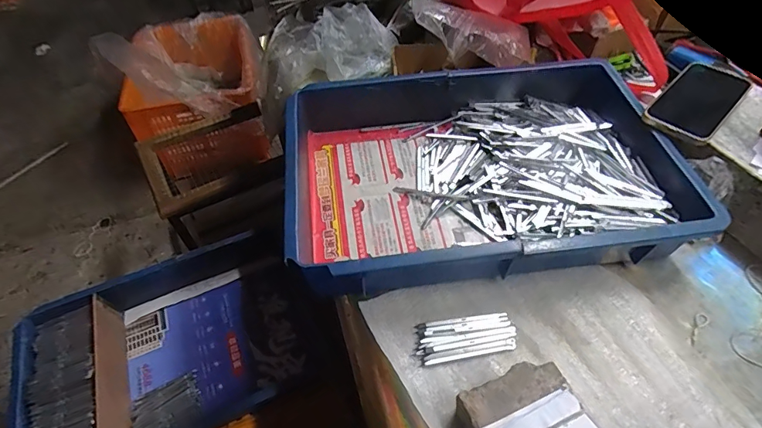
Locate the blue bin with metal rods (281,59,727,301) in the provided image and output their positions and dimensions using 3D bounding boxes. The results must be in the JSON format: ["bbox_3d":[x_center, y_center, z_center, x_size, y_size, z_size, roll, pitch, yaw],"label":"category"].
[{"bbox_3d":[0.111,-0.052,0.518,0.429,0.084,0.283,-6,51,-3],"label":"blue bin with metal rods"}]

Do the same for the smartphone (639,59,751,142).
[{"bbox_3d":[0.383,-0.139,0.519,0.151,0.010,0.072,-40,54,-23],"label":"smartphone"}]

